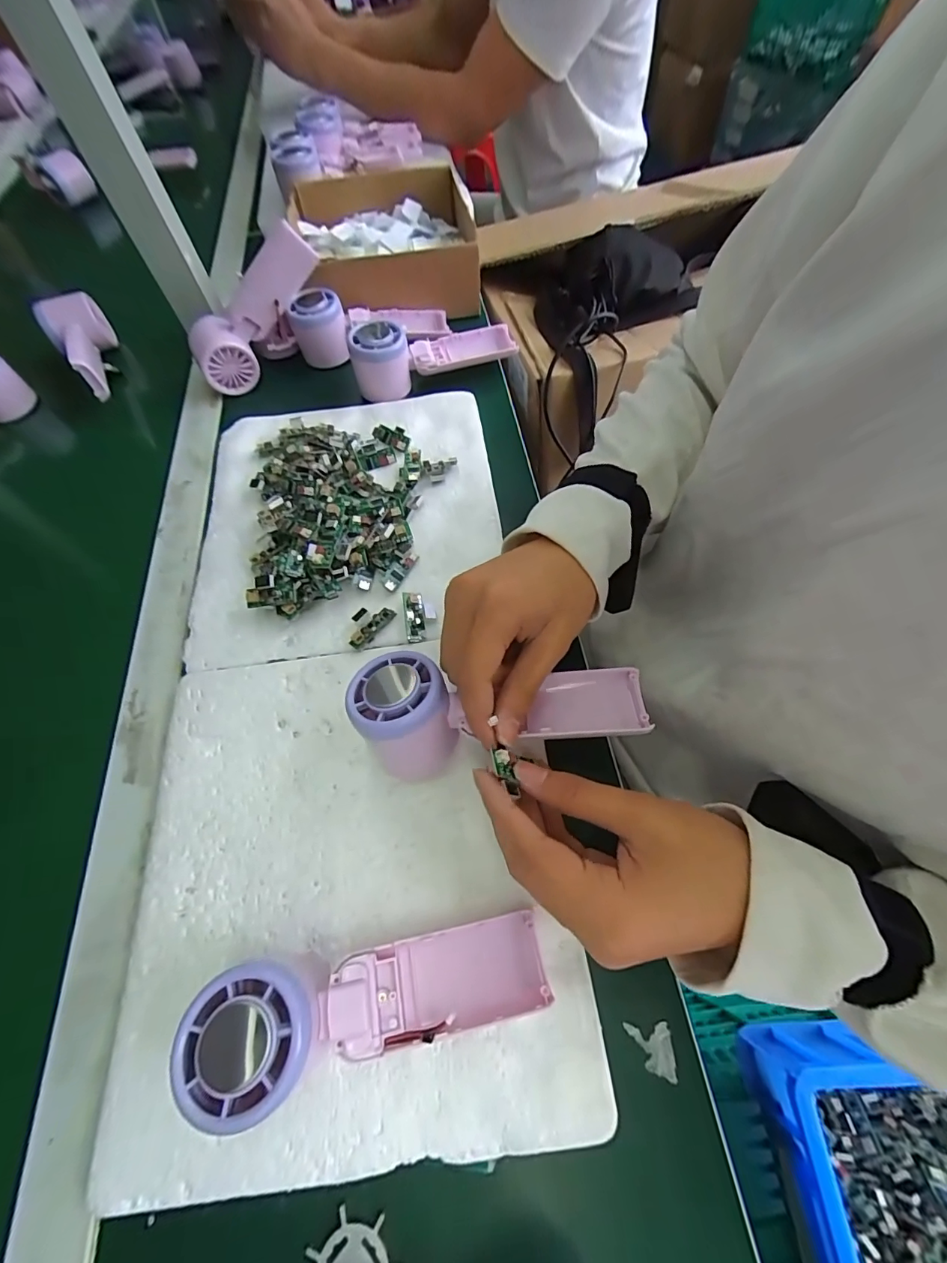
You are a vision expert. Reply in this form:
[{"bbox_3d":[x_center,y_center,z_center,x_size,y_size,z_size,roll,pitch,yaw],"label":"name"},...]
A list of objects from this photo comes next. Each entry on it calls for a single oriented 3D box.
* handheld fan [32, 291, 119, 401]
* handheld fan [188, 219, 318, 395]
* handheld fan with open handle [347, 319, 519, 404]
[{"bbox_3d":[-0.408,-0.307,0.500,0.059,0.055,0.131,-36,67,-16],"label":"handheld fan"},{"bbox_3d":[-0.223,-0.321,0.471,0.162,0.055,0.056,-48,67,14],"label":"handheld fan"},{"bbox_3d":[-0.040,-0.288,0.473,0.166,0.052,0.052,-18,63,-7],"label":"handheld fan with open handle"}]

